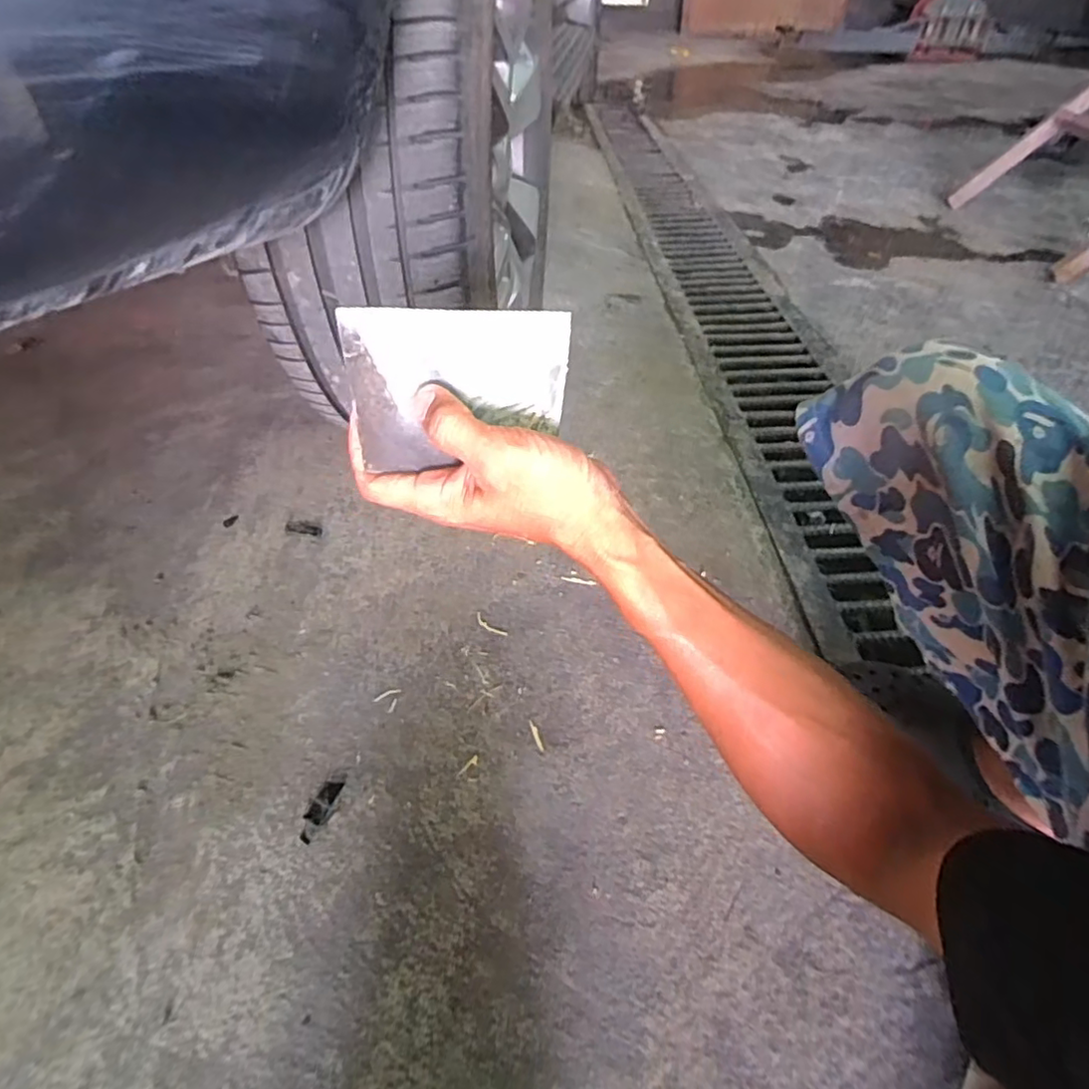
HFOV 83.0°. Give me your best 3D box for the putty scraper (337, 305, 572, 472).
[{"bbox_3d":[-0.046,-0.085,0.331,0.118,0.082,0.004,-1,3,-6],"label":"putty scraper"}]

